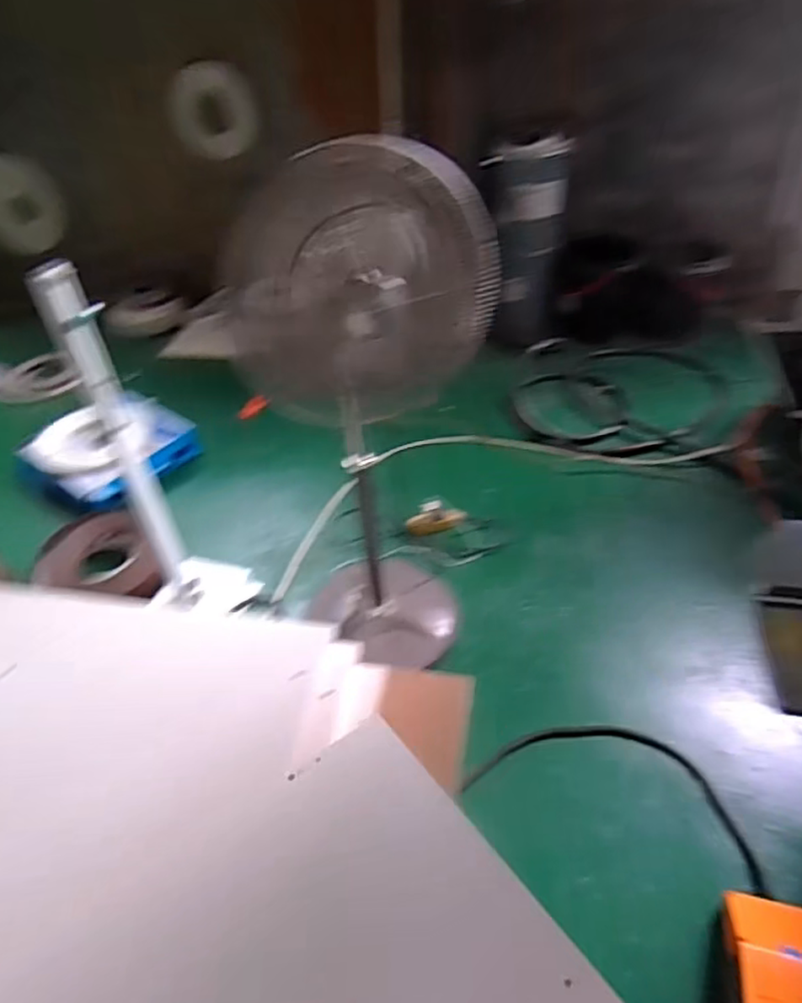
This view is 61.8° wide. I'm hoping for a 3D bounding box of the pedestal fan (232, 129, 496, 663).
[{"bbox_3d":[-0.055,-0.117,1.489,0.455,1.190,0.358,-24,45,-20],"label":"pedestal fan"}]

